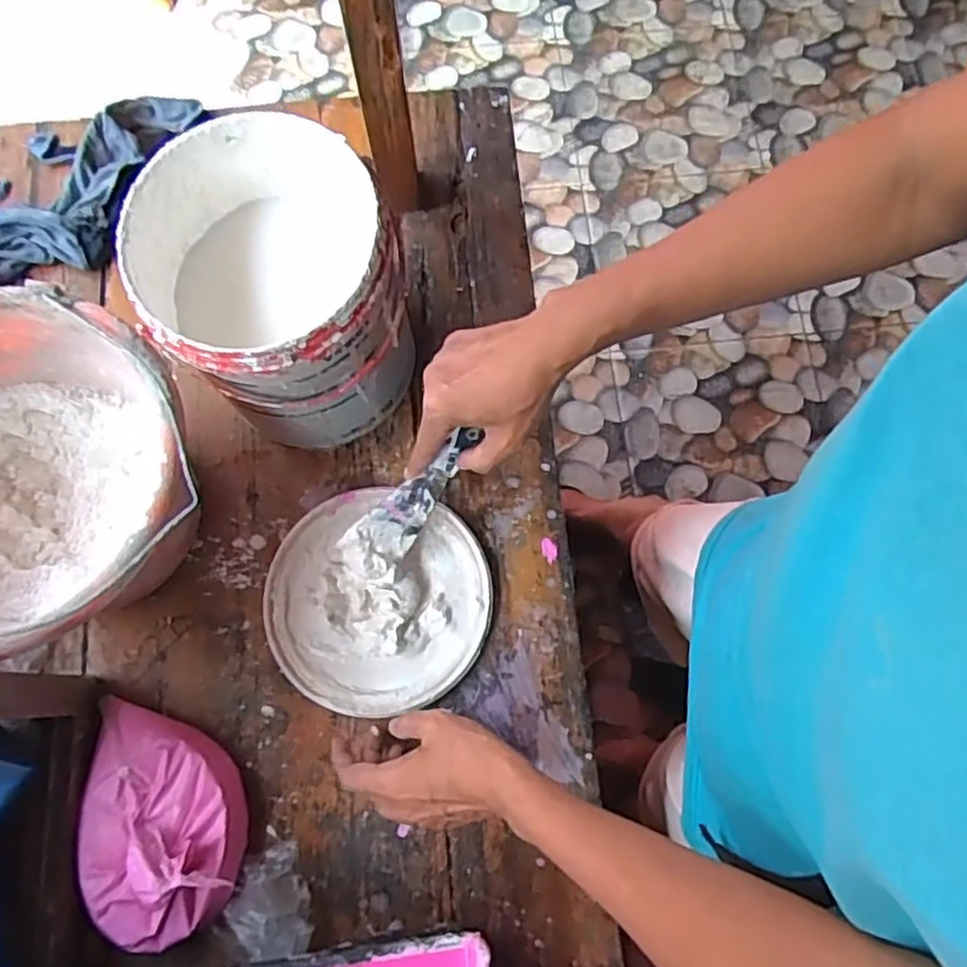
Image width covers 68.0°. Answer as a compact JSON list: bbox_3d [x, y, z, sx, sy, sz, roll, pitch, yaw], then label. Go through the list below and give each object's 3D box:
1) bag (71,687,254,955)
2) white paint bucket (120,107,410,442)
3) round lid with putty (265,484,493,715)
[{"bbox_3d":[-0.240,0.236,0.514,0.116,0.057,0.165,-31,76,-9],"label":"bag"},{"bbox_3d":[-0.151,-0.134,0.549,0.166,0.191,0.177,0,74,-1],"label":"white paint bucket"},{"bbox_3d":[-0.084,0.090,0.572,0.175,0.028,0.172,0,73,-1],"label":"round lid with putty"}]

